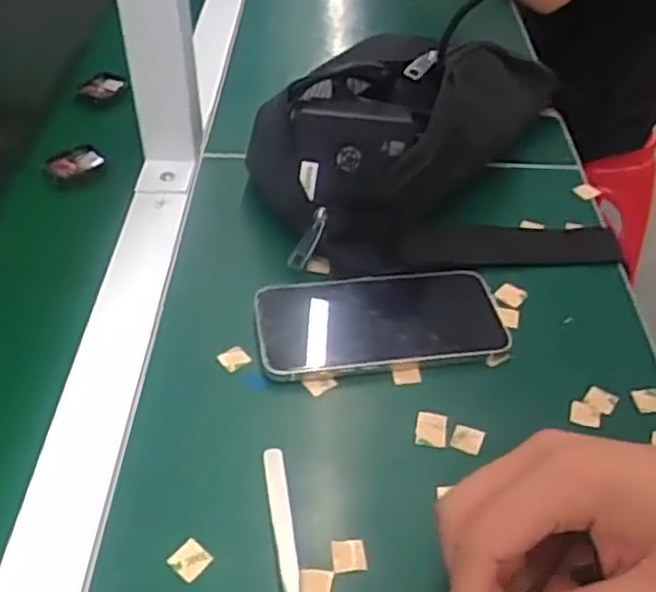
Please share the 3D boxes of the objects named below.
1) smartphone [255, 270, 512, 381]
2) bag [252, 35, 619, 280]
[{"bbox_3d":[0.032,0.013,0.452,0.147,0.012,0.074,-7,43,-8],"label":"smartphone"},{"bbox_3d":[0.070,-0.121,0.539,0.251,0.080,0.213,-8,44,-9],"label":"bag"}]

